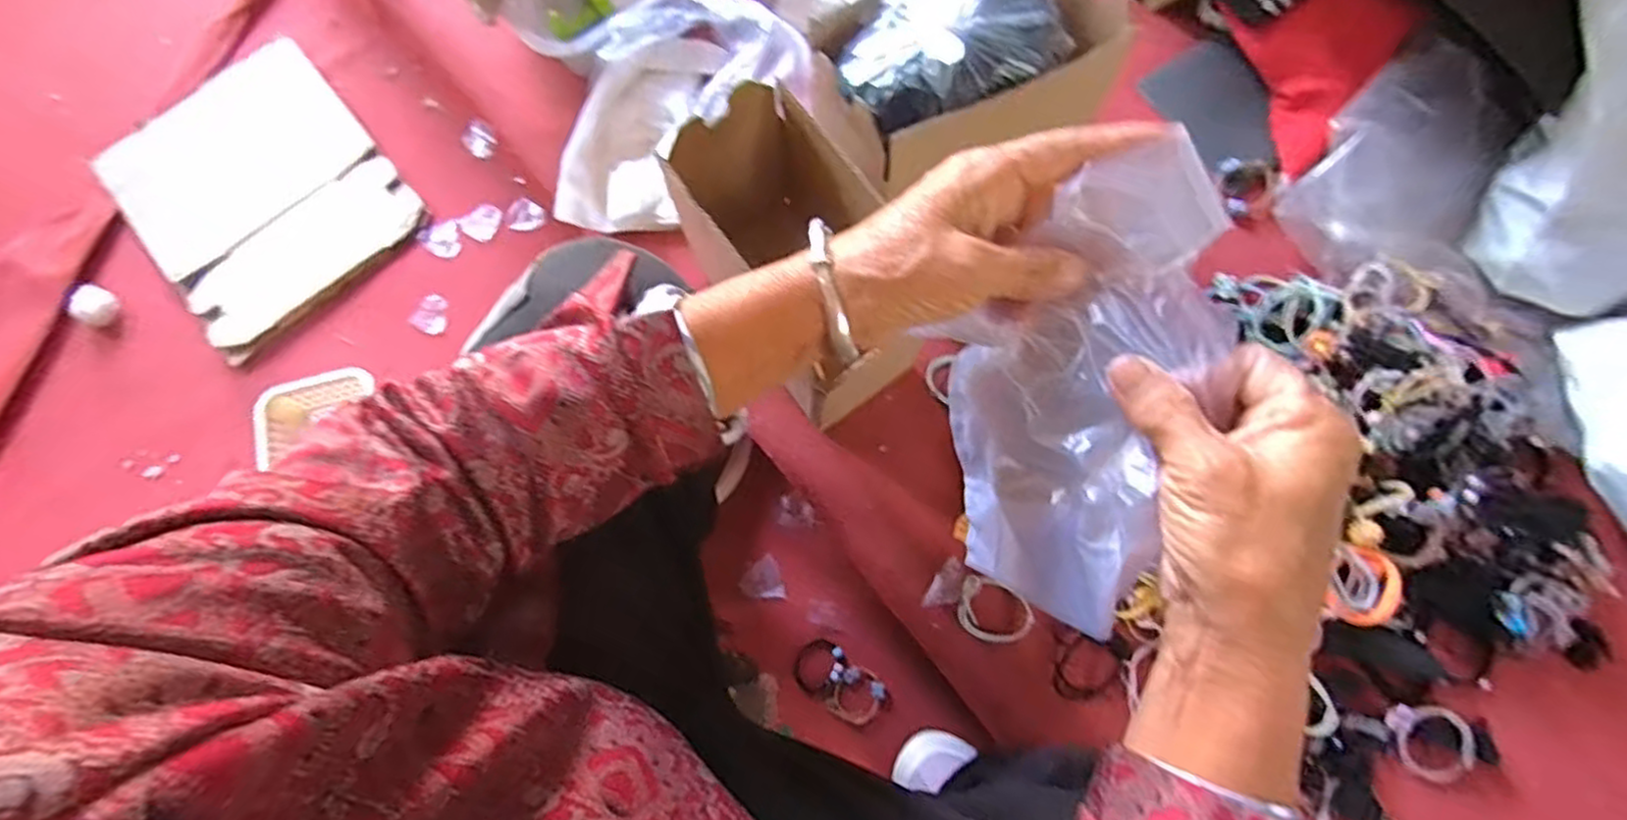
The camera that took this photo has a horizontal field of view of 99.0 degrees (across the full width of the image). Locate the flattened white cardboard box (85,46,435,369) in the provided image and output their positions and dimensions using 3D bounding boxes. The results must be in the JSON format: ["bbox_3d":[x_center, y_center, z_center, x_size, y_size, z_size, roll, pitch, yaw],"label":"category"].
[{"bbox_3d":[-0.717,-0.284,0.894,0.294,0.025,0.368,-42,73,-7],"label":"flattened white cardboard box"}]

